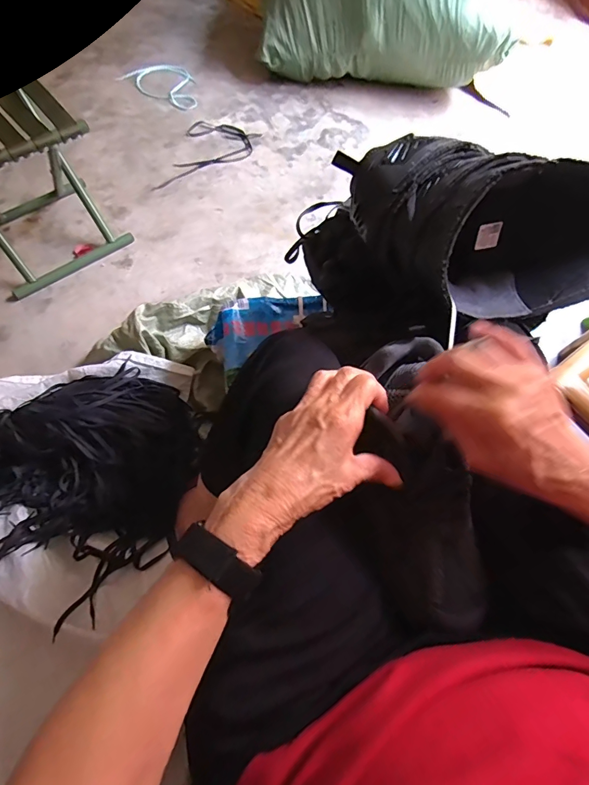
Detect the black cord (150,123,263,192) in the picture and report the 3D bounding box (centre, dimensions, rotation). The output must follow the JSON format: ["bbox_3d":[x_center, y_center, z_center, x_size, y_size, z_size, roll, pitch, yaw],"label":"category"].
[{"bbox_3d":[-0.248,-0.686,1.188,0.215,0.010,0.318,13,65,3],"label":"black cord"}]

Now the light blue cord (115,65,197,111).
[{"bbox_3d":[-0.409,-1.002,1.312,0.270,0.015,0.175,37,68,14],"label":"light blue cord"}]

